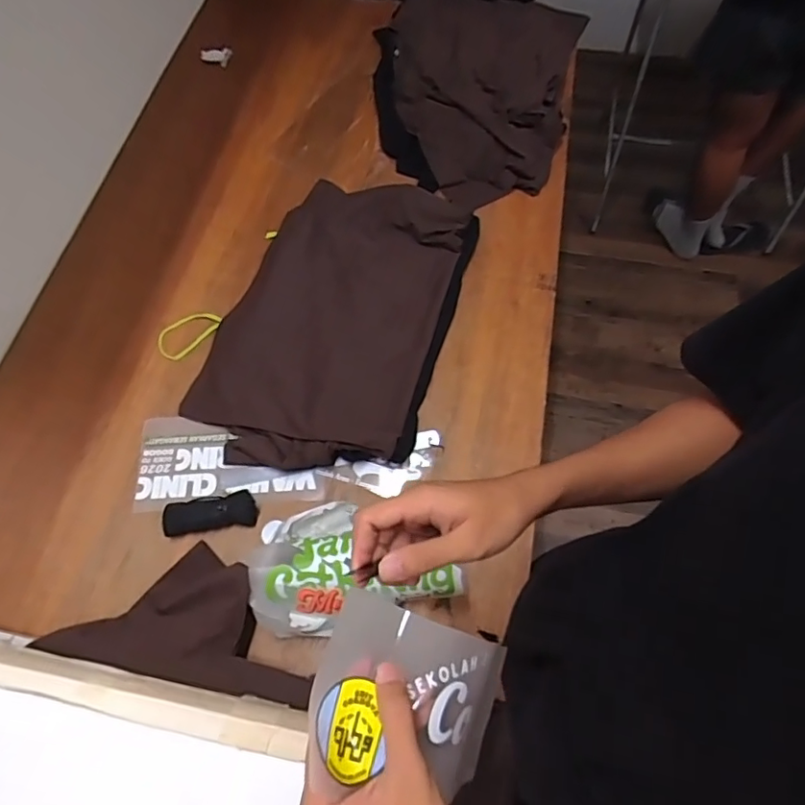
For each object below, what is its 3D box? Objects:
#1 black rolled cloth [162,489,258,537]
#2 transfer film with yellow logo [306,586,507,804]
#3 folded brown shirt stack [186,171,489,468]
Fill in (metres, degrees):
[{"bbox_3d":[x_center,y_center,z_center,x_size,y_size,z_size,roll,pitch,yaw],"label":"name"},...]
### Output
[{"bbox_3d":[-0.275,0.158,0.783,0.125,0.032,0.047,-9,64,-3],"label":"black rolled cloth"},{"bbox_3d":[0.006,0.184,0.337,0.125,0.015,0.098,28,60,-17],"label":"transfer film with yellow logo"},{"bbox_3d":[-0.111,-0.146,0.909,0.366,0.057,0.544,15,67,8],"label":"folded brown shirt stack"}]

